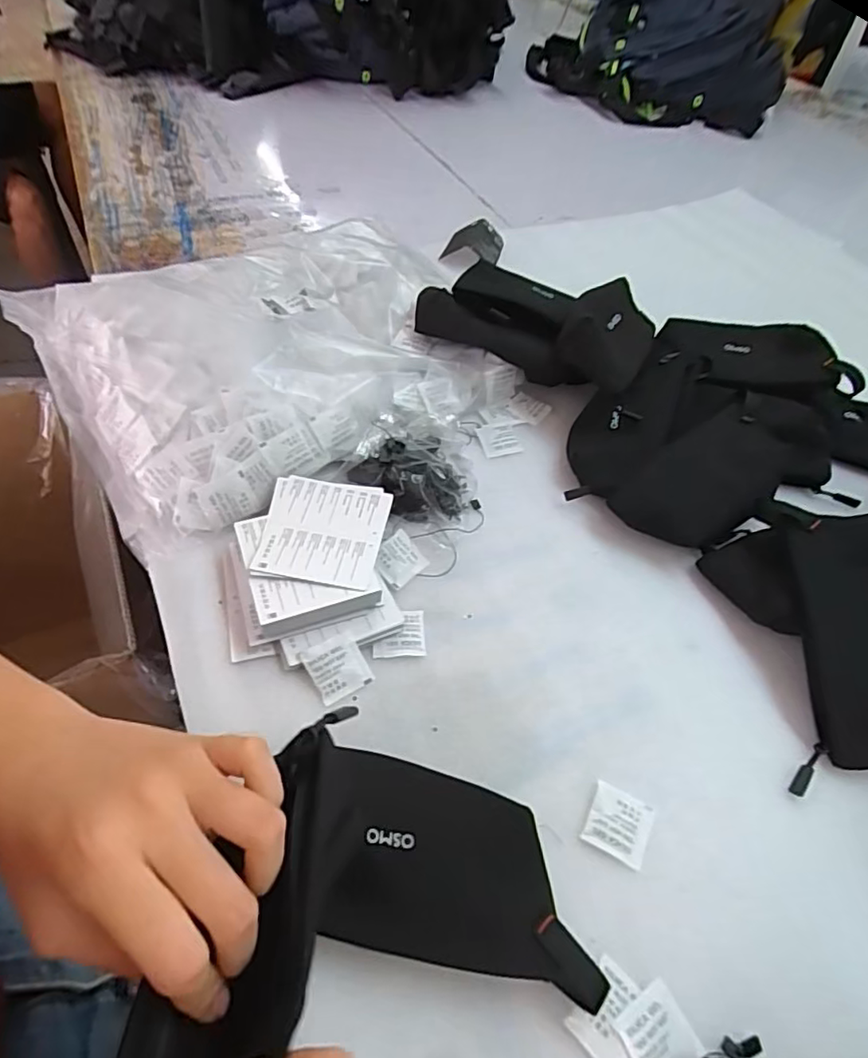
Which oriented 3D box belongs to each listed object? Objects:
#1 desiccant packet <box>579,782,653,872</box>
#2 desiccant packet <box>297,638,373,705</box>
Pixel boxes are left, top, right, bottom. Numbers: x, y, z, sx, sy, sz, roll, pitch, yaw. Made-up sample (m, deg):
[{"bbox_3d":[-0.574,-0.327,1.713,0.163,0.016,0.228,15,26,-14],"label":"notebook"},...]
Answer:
[{"bbox_3d":[0.119,0.190,0.377,0.039,0.005,0.041,24,52,13],"label":"desiccant packet"},{"bbox_3d":[-0.070,0.100,0.418,0.039,0.005,0.042,-27,76,-28],"label":"desiccant packet"}]

